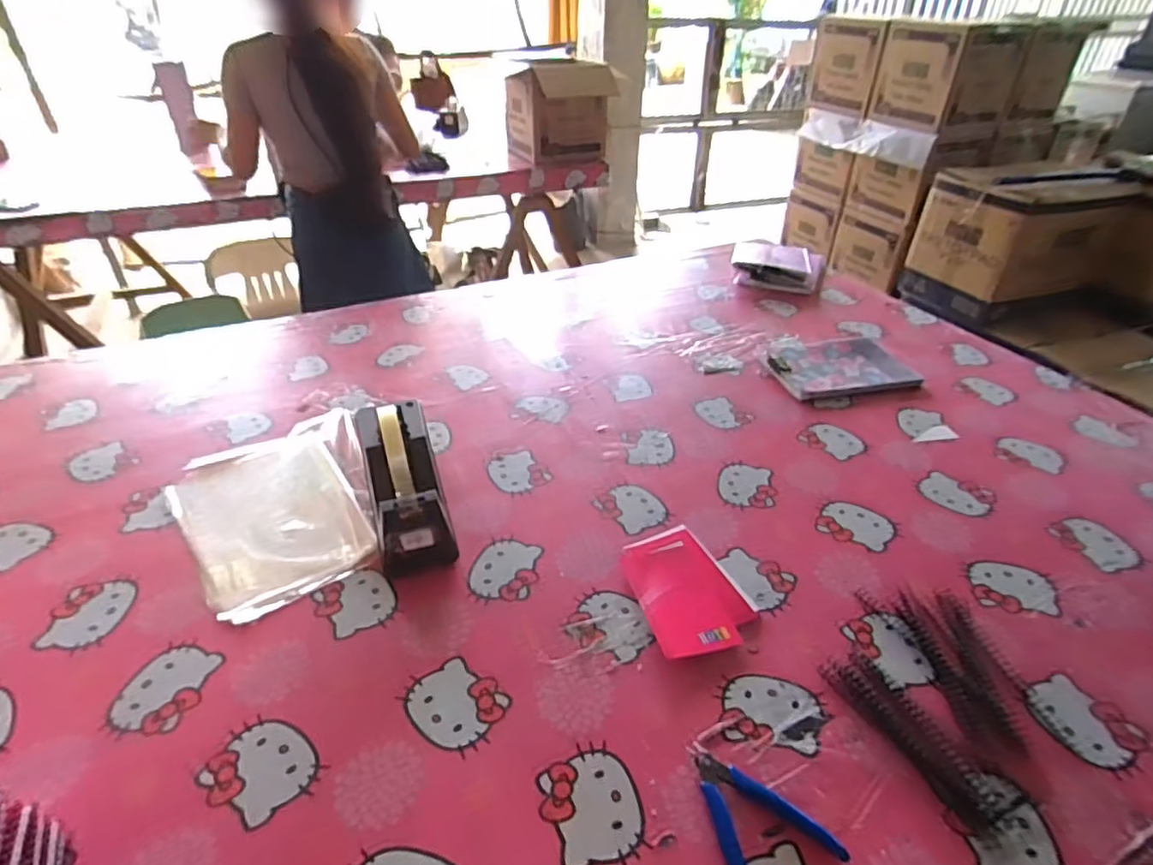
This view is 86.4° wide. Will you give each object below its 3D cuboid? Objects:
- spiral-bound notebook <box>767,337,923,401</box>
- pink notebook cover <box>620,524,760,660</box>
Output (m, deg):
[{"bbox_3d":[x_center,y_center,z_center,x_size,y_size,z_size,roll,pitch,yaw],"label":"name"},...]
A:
[{"bbox_3d":[0.433,-0.108,1.011,0.221,0.015,0.153,-8,38,-12],"label":"spiral-bound notebook"},{"bbox_3d":[0.114,0.159,0.634,0.109,0.014,0.154,-10,38,-14],"label":"pink notebook cover"}]

